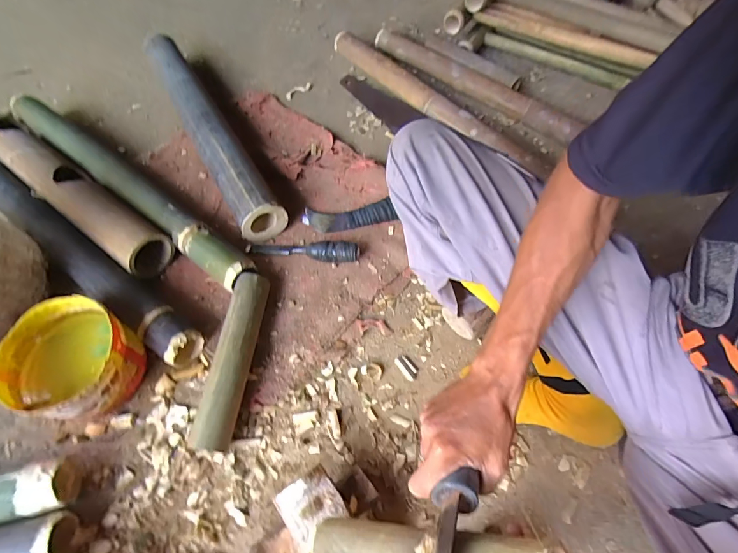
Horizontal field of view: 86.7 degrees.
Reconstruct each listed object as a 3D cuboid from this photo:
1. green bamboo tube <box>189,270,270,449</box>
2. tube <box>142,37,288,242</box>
[{"bbox_3d":[-0.194,0.120,0.574,0.049,0.058,0.251,5,61,0],"label":"green bamboo tube"},{"bbox_3d":[-0.328,-0.298,0.780,0.074,0.086,0.576,-28,66,-17],"label":"tube"}]

